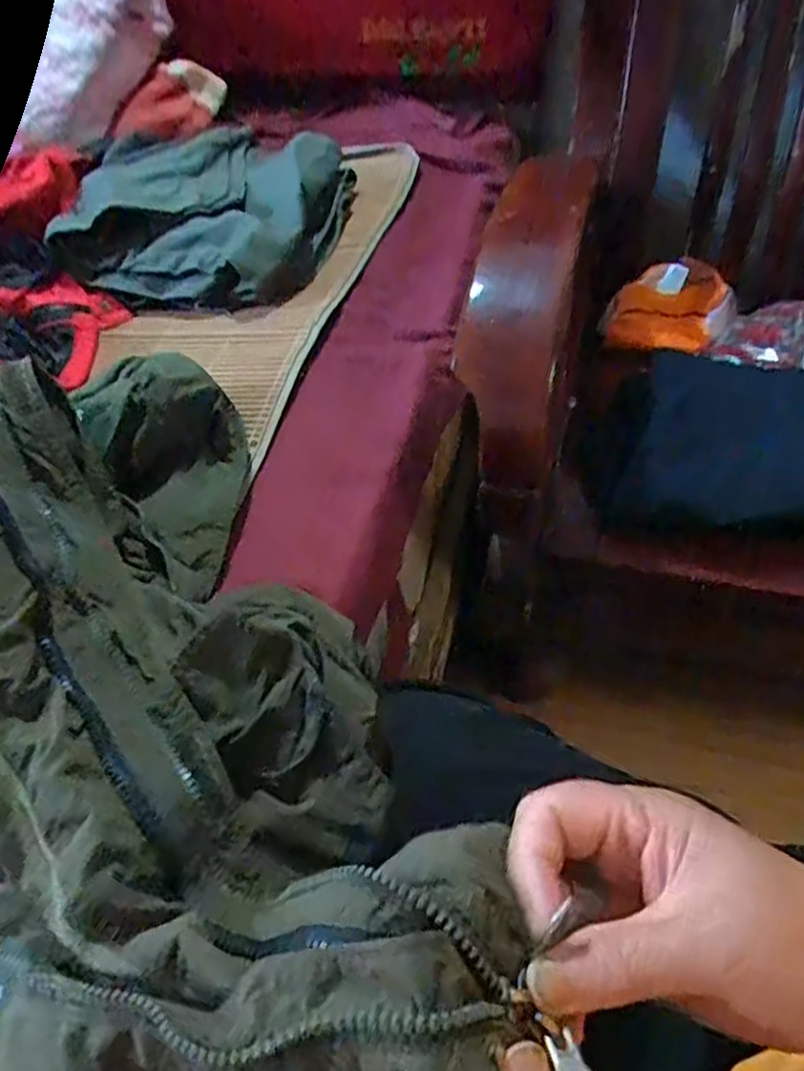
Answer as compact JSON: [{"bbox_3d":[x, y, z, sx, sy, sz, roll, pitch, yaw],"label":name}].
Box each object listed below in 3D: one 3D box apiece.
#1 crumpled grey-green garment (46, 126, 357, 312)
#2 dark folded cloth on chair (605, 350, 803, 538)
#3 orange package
[{"bbox_3d":[-0.208,-0.347,0.765,0.266,0.068,0.269,6,49,11],"label":"crumpled grey-green garment"},{"bbox_3d":[0.370,-0.087,0.686,0.305,0.033,0.236,10,50,14],"label":"dark folded cloth on chair"},{"bbox_3d":[0.328,-0.280,0.883,0.146,0.088,0.067,14,51,18],"label":"orange package"}]

